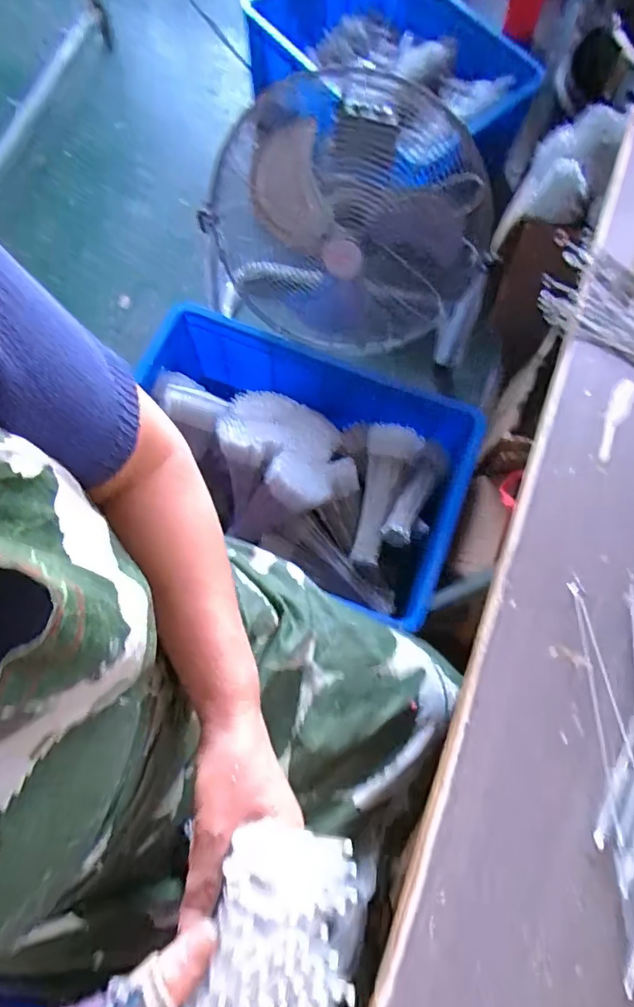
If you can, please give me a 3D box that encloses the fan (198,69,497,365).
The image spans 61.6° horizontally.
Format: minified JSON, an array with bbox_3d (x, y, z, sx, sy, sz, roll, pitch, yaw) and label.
[{"bbox_3d":[0.052,-0.518,1.046,0.541,0.490,0.254,9,74,1],"label":"fan"}]

